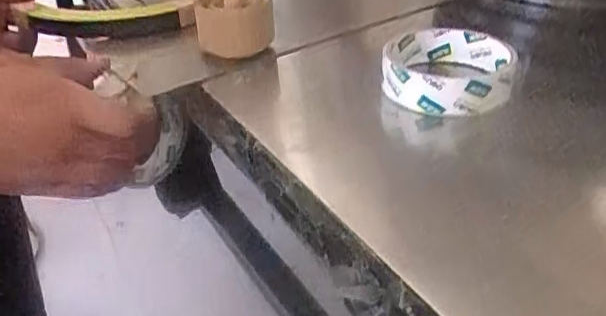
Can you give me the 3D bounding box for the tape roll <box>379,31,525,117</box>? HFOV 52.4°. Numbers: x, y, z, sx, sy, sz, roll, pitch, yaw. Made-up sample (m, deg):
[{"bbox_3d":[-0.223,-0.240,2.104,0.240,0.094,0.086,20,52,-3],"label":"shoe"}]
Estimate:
[{"bbox_3d":[0.095,-0.057,0.404,0.082,0.027,0.087,3,33,9],"label":"tape roll"}]

